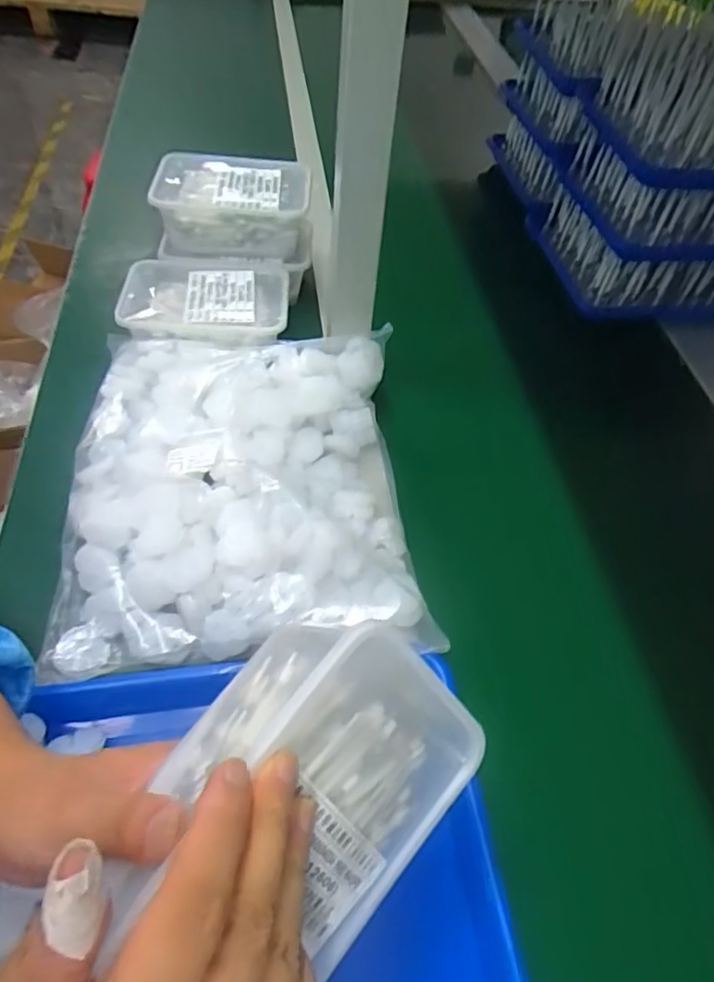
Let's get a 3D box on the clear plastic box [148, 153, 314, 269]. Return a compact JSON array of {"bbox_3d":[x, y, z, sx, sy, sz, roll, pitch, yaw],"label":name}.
[{"bbox_3d":[-0.136,-0.313,0.691,0.168,0.074,0.108,3,52,-4],"label":"clear plastic box"}]

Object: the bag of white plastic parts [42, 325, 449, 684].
[{"bbox_3d":[-0.095,-0.012,0.535,0.281,0.072,0.317,0,52,-6],"label":"bag of white plastic parts"}]

